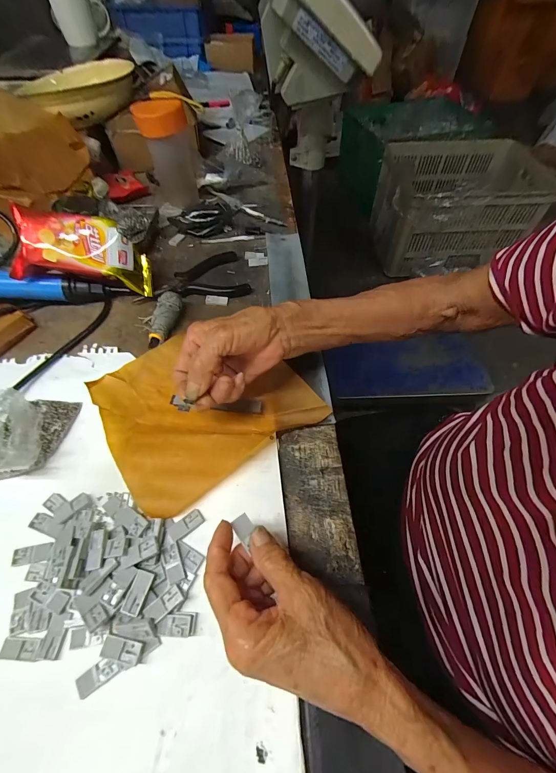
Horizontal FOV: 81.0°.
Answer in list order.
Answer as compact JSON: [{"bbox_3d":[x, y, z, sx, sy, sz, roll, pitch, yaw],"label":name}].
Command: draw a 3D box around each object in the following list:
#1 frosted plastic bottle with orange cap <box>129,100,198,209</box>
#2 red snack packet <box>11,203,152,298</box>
[{"bbox_3d":[-0.173,-0.366,0.520,0.071,0.130,0.059,-13,57,-9],"label":"frosted plastic bottle with orange cap"},{"bbox_3d":[-0.235,-0.165,0.397,0.149,0.040,0.076,3,91,-15],"label":"red snack packet"}]

